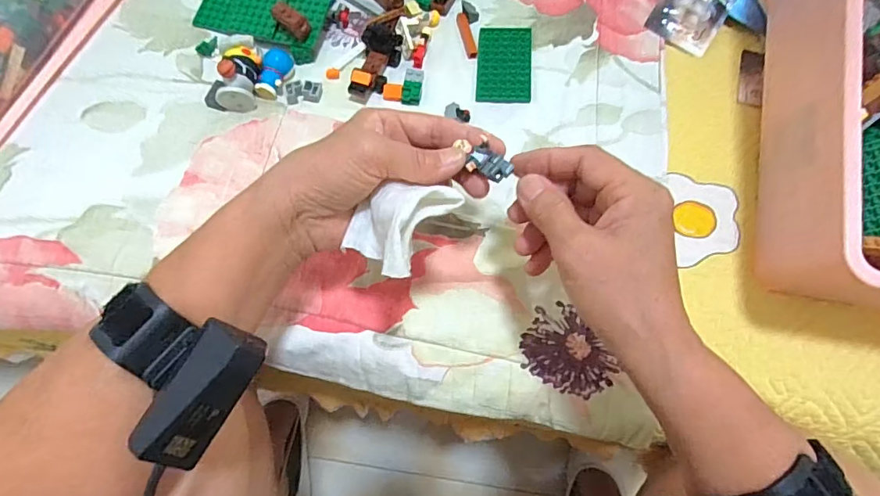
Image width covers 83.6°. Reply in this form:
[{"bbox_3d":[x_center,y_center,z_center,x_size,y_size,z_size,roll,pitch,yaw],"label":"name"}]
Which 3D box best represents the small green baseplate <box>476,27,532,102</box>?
[{"bbox_3d":[0.058,-0.166,0.443,0.047,0.004,0.081,4,71,1],"label":"small green baseplate"}]

